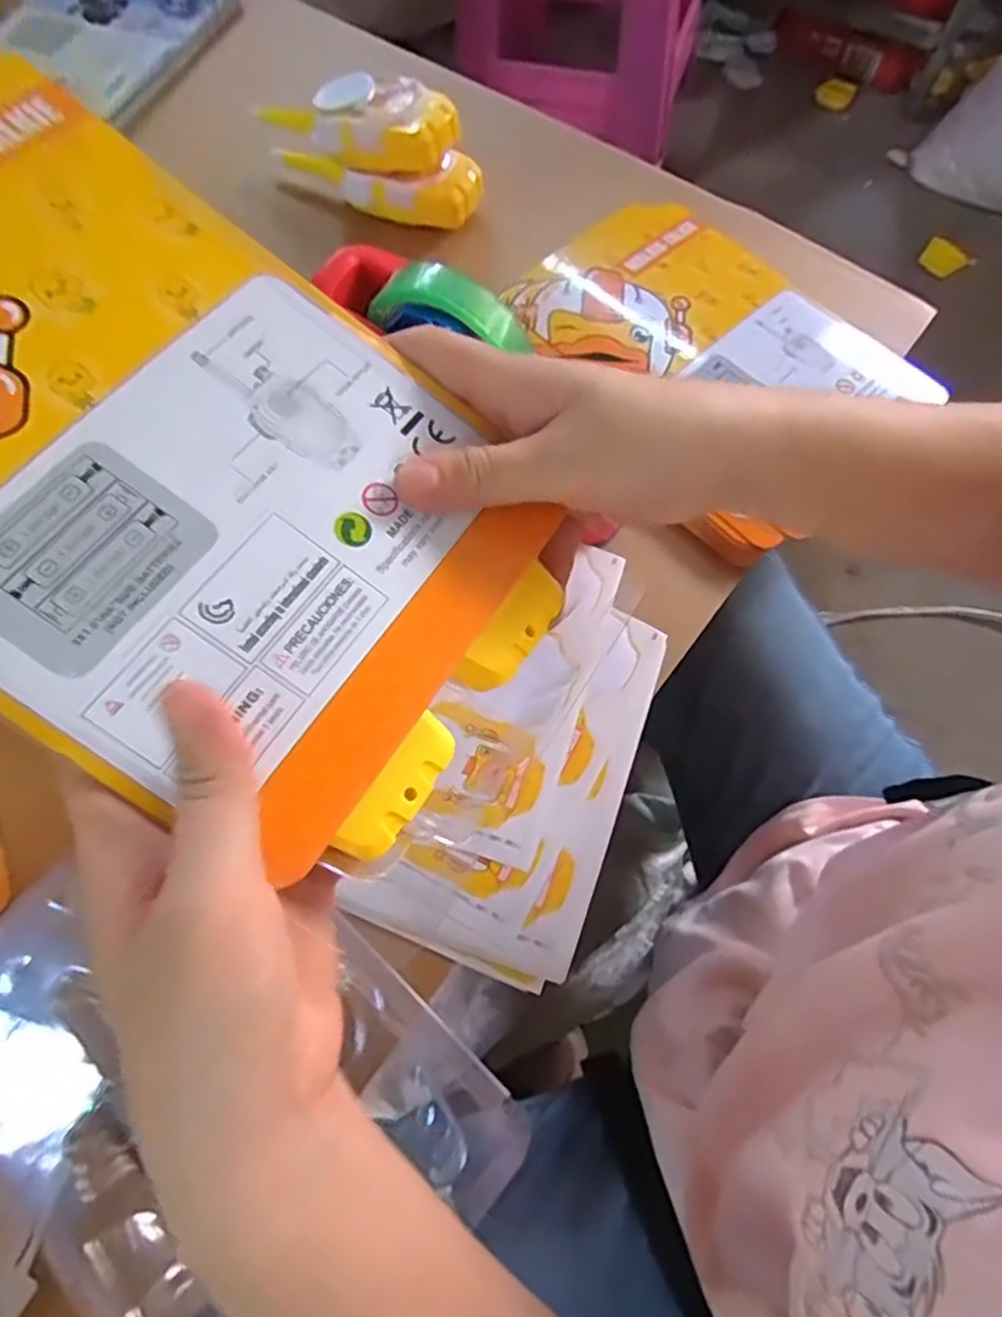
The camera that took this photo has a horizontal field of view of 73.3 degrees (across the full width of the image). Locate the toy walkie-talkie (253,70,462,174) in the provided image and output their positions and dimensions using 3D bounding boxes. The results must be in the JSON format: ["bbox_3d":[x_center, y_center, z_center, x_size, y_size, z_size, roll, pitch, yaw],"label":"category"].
[{"bbox_3d":[-0.105,-0.383,0.478,0.158,0.034,0.050,22,73,10],"label":"toy walkie-talkie"}]

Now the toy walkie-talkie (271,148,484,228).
[{"bbox_3d":[-0.098,-0.364,0.505,0.171,0.030,0.045,15,72,8],"label":"toy walkie-talkie"}]

